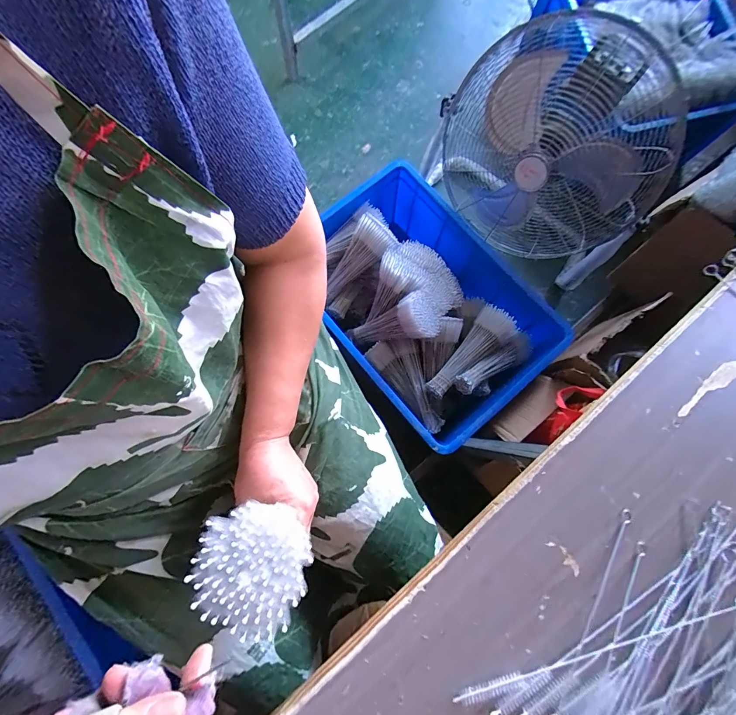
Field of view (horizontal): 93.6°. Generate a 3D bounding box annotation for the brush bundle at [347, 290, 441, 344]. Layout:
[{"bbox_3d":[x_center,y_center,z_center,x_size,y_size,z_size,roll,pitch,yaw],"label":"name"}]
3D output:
[{"bbox_3d":[0.052,-0.070,0.813,0.225,0.096,0.092,-15,73,44],"label":"brush bundle"}]

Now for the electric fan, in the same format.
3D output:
[{"bbox_3d":[0.396,-0.466,0.809,0.485,0.437,0.246,21,80,4],"label":"electric fan"}]

